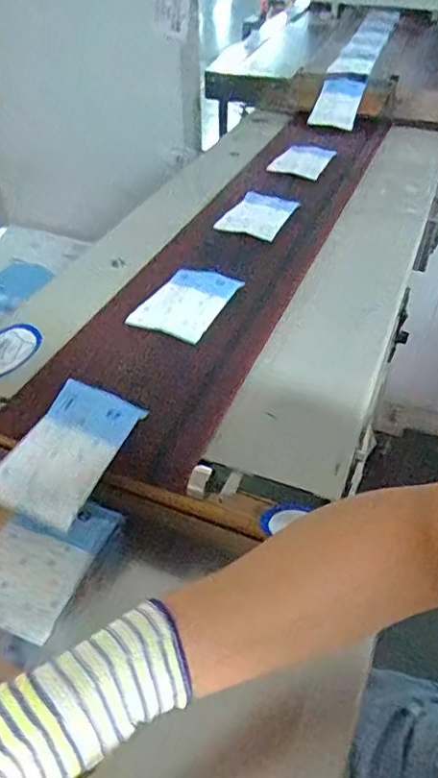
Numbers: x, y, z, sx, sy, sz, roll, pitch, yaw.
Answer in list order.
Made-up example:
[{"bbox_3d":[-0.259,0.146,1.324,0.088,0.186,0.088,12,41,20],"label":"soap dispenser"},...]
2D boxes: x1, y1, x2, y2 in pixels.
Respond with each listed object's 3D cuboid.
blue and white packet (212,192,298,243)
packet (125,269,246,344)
[{"bbox_3d":[0.060,-0.258,0.848,0.083,0.017,0.131,18,46,18],"label":"blue and white packet"},{"bbox_3d":[-0.034,-0.104,0.674,0.080,0.013,0.134,19,46,19],"label":"packet"}]

